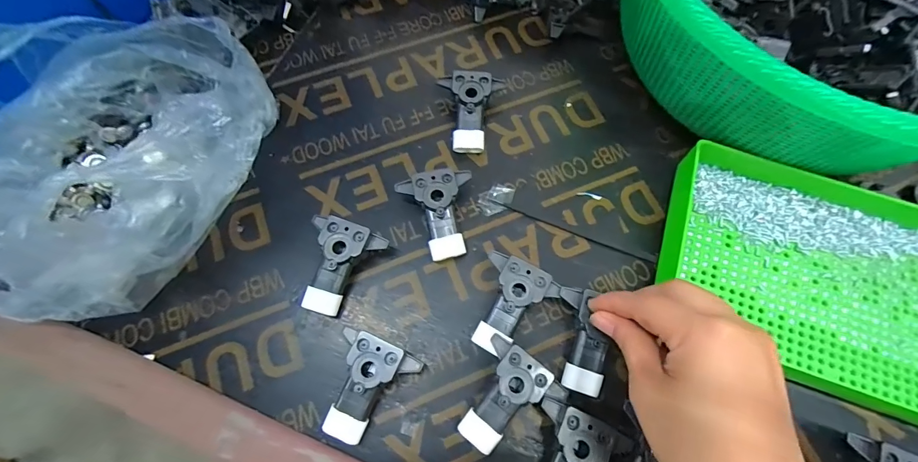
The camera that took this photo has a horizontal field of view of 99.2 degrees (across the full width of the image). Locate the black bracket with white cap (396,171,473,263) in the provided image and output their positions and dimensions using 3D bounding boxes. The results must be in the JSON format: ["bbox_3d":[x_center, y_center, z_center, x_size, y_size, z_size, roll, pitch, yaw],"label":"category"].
[{"bbox_3d":[-0.015,-0.012,0.297,0.054,0.027,0.063,-9,70,-4],"label":"black bracket with white cap"}]

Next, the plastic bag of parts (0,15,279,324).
[{"bbox_3d":[-0.245,-0.050,0.271,0.194,0.095,0.213,17,71,5],"label":"plastic bag of parts"}]

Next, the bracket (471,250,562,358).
[{"bbox_3d":[0.034,0.054,0.274,0.051,0.027,0.063,28,72,9],"label":"bracket"}]

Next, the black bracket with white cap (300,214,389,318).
[{"bbox_3d":[-0.088,0.027,0.281,0.052,0.027,0.065,17,71,5],"label":"black bracket with white cap"}]

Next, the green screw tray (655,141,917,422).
[{"bbox_3d":[0.273,0.036,0.280,0.255,0.035,0.158,22,71,7],"label":"green screw tray"}]

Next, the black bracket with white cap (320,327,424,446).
[{"bbox_3d":[-0.061,0.103,0.254,0.053,0.026,0.064,22,71,7],"label":"black bracket with white cap"}]

